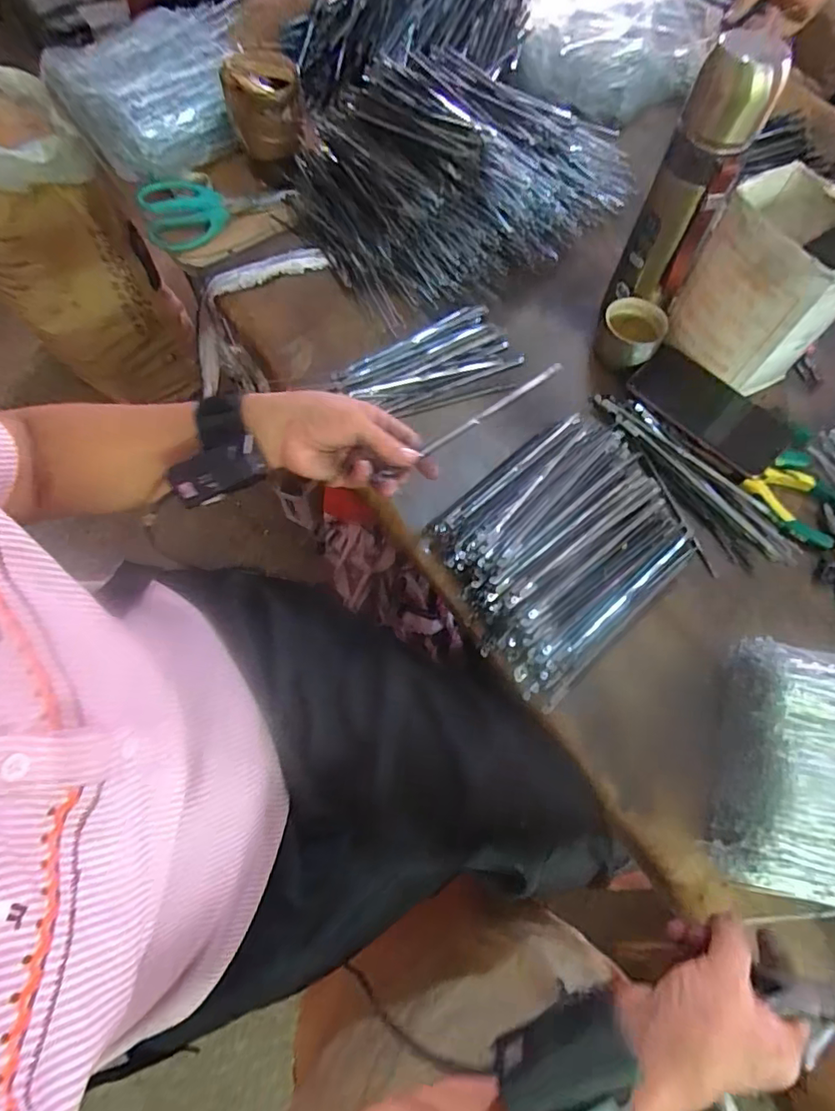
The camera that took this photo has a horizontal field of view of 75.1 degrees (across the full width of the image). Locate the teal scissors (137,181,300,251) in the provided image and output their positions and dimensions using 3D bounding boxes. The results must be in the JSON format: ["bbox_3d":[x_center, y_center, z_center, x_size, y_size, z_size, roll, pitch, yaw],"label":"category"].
[{"bbox_3d":[-0.231,-0.407,0.630,0.167,0.022,0.086,-25,71,-11],"label":"teal scissors"}]

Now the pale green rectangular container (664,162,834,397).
[{"bbox_3d":[0.327,-0.250,0.512,0.097,0.146,0.125,-39,74,-15],"label":"pale green rectangular container"}]

